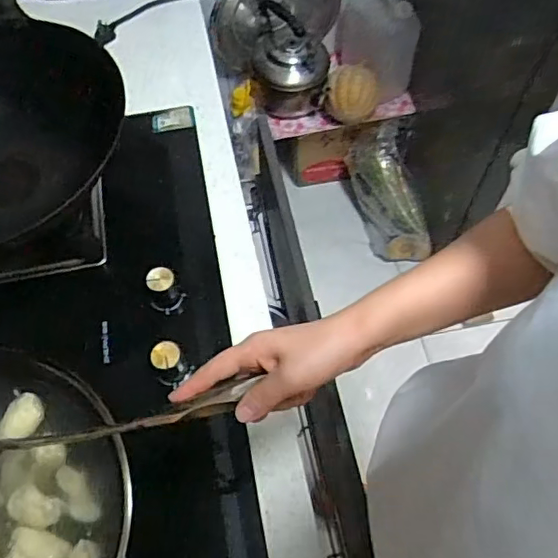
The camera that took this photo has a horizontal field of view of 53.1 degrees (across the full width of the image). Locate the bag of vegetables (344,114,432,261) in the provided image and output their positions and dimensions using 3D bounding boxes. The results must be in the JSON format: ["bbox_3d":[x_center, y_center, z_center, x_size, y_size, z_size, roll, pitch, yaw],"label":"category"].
[{"bbox_3d":[0.310,-0.245,1.624,0.153,0.178,0.403,-16,100,-7],"label":"bag of vegetables"}]

